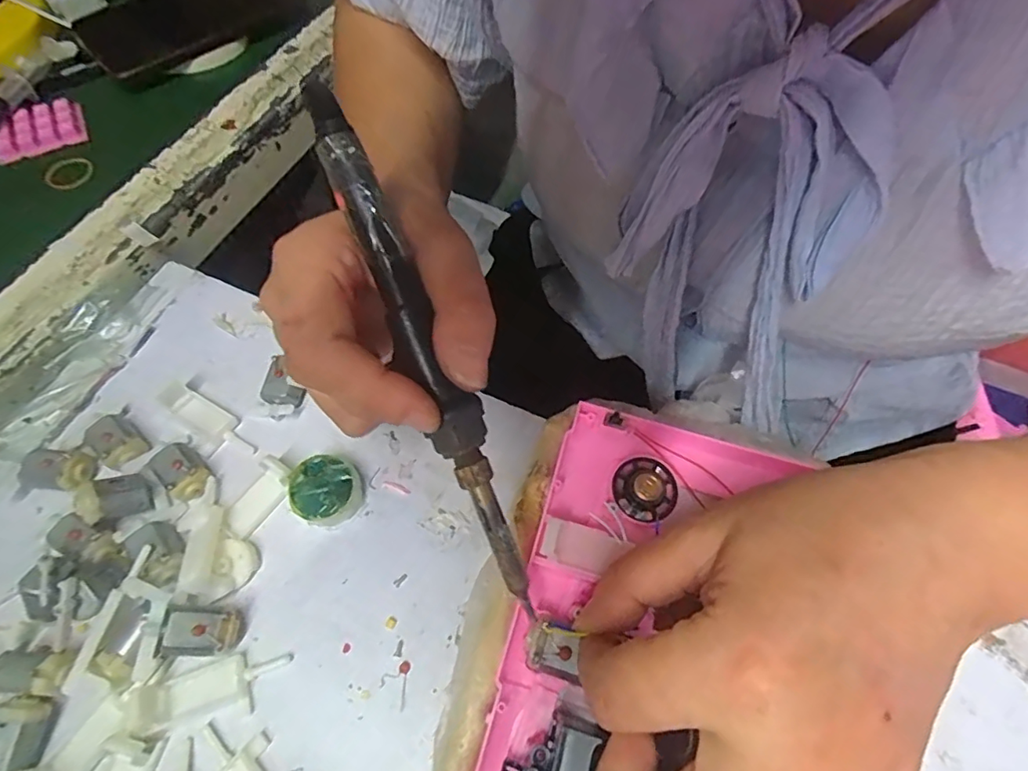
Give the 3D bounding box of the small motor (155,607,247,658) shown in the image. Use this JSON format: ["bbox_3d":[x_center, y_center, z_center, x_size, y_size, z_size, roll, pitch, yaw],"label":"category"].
[{"bbox_3d":[-0.135,0.106,0.233,0.032,0.014,0.019,9,73,-23],"label":"small motor"}]

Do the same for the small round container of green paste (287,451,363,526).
[{"bbox_3d":[-0.094,0.052,0.267,0.032,0.017,0.032,0,62,0],"label":"small round container of green paste"}]

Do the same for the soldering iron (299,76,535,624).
[{"bbox_3d":[-0.032,-0.013,0.188,0.018,0.019,0.187,-23,93,-12],"label":"soldering iron"}]

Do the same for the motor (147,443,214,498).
[{"bbox_3d":[-0.167,0.043,0.270,0.031,0.016,0.020,35,67,17],"label":"motor"}]

